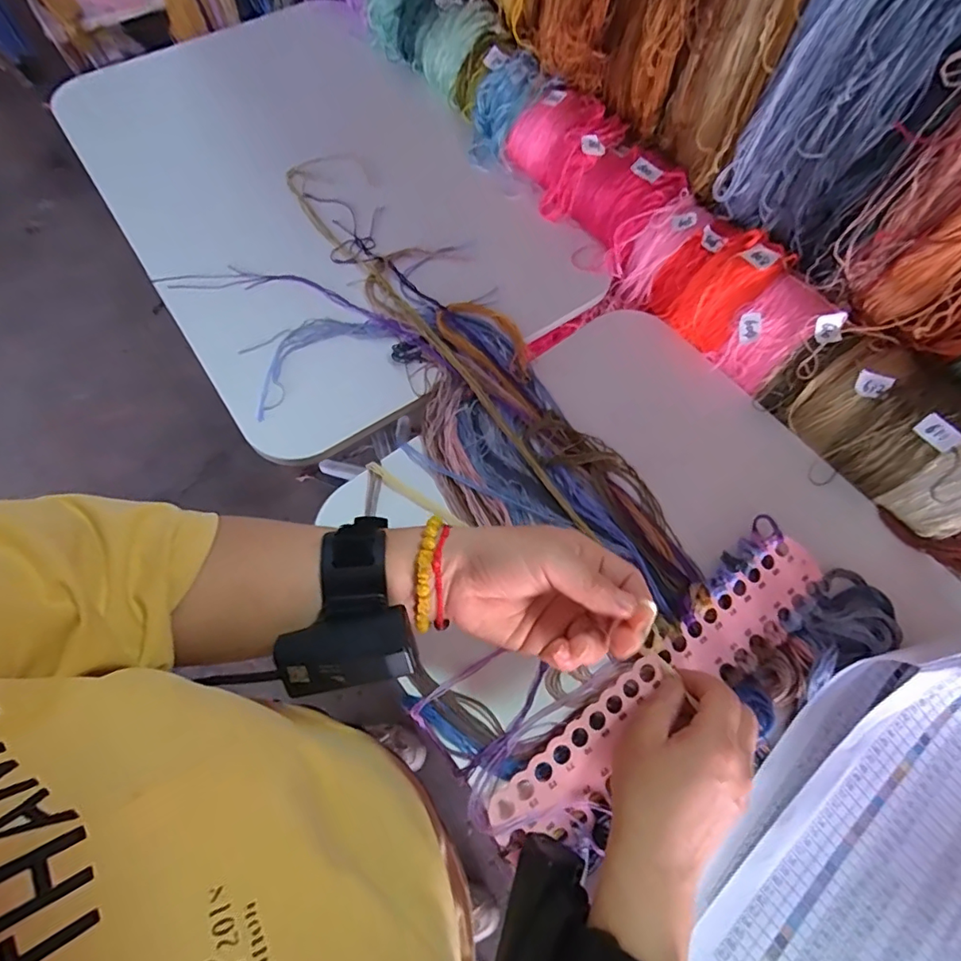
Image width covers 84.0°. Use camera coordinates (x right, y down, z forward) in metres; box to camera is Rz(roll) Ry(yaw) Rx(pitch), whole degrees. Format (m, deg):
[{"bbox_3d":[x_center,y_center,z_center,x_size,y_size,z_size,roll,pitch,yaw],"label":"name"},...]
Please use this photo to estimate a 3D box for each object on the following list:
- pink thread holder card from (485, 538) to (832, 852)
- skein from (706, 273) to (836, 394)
[{"bbox_3d":[0.128,0.138,0.364,0.286,0.008,0.048,-36,86,-15],"label":"pink thread holder card"},{"bbox_3d":[0.240,-0.121,0.451,0.062,0.066,0.056,-37,74,-16],"label":"skein"}]

